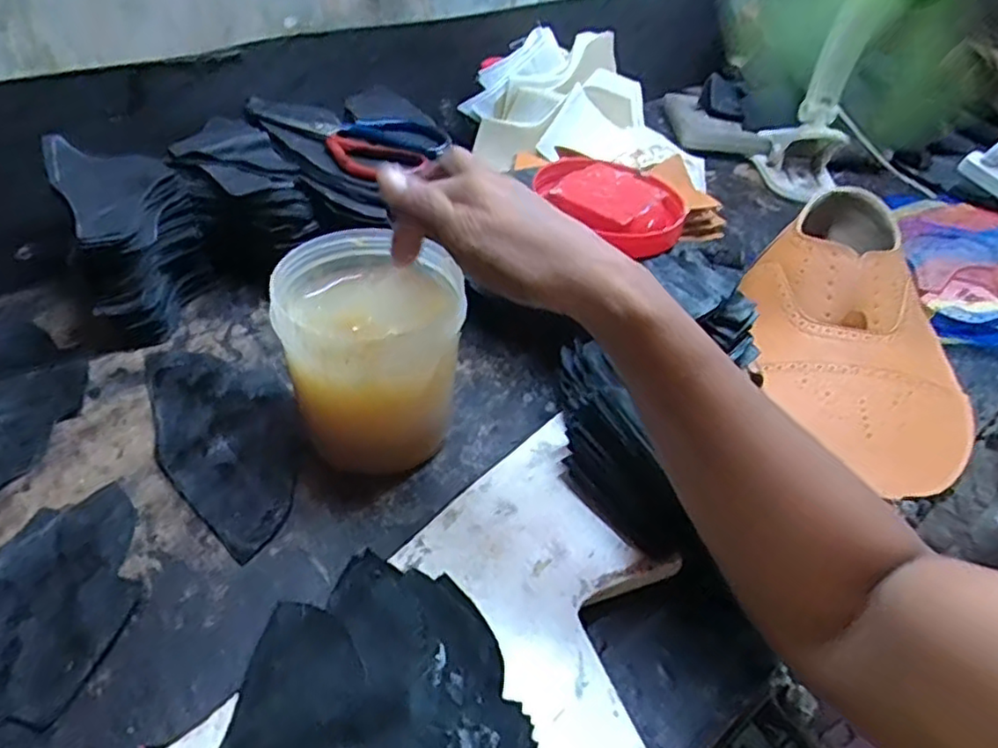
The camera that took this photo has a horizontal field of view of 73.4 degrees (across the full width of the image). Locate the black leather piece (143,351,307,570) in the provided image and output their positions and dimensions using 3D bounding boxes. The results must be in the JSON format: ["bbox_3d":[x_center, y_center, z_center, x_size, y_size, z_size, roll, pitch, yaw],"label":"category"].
[{"bbox_3d":[-0.194,0.042,0.481,0.094,0.009,0.203,-14,46,-22],"label":"black leather piece"}]

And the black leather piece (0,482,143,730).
[{"bbox_3d":[-0.259,0.139,0.365,0.094,0.004,0.184,10,42,5],"label":"black leather piece"}]

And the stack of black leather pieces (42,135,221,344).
[{"bbox_3d":[-0.296,-0.112,0.560,0.098,0.112,0.149,-18,47,-25],"label":"stack of black leather pieces"}]

